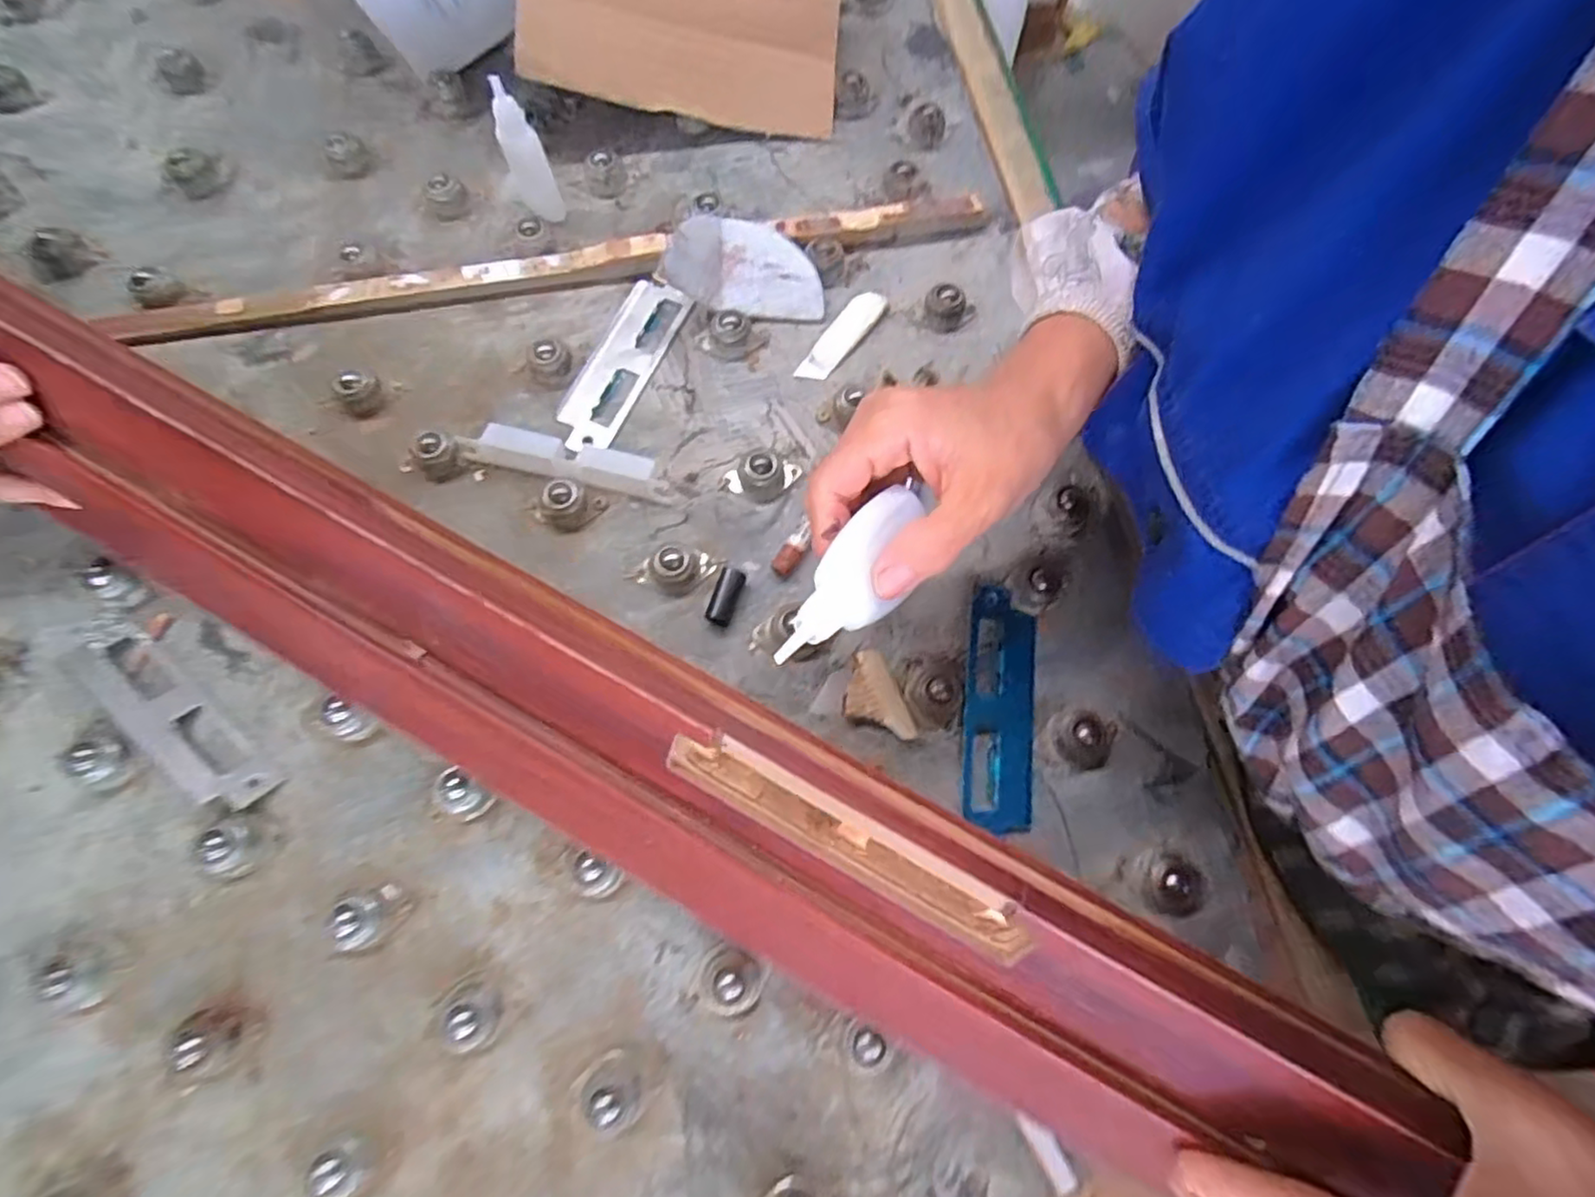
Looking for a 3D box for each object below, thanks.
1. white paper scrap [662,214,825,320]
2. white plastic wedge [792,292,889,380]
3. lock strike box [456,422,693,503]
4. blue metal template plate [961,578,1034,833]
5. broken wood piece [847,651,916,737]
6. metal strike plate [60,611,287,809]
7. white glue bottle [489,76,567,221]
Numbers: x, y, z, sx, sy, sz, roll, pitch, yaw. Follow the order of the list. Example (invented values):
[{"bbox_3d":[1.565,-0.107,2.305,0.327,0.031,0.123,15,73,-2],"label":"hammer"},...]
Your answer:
[{"bbox_3d":[-0.033,-0.217,0.429,0.096,0.045,0.061,-2,72,-2],"label":"white paper scrap"},{"bbox_3d":[0.029,-0.171,0.435,0.021,0.009,0.076,38,75,11],"label":"white plastic wedge"},{"bbox_3d":[-0.132,-0.081,0.398,0.133,0.019,0.021,13,72,3],"label":"lock strike box"},{"bbox_3d":[0.110,0.058,0.368,0.037,0.006,0.130,8,72,1],"label":"blue metal template plate"},{"bbox_3d":[0.040,0.054,0.362,0.030,0.014,0.051,-21,74,-8],"label":"broken wood piece"},{"bbox_3d":[-0.332,0.061,0.354,0.141,0.005,0.035,39,65,10],"label":"metal strike plate"},{"bbox_3d":[-0.175,-0.284,0.430,0.024,0.080,0.016,41,76,11],"label":"white glue bottle"}]

